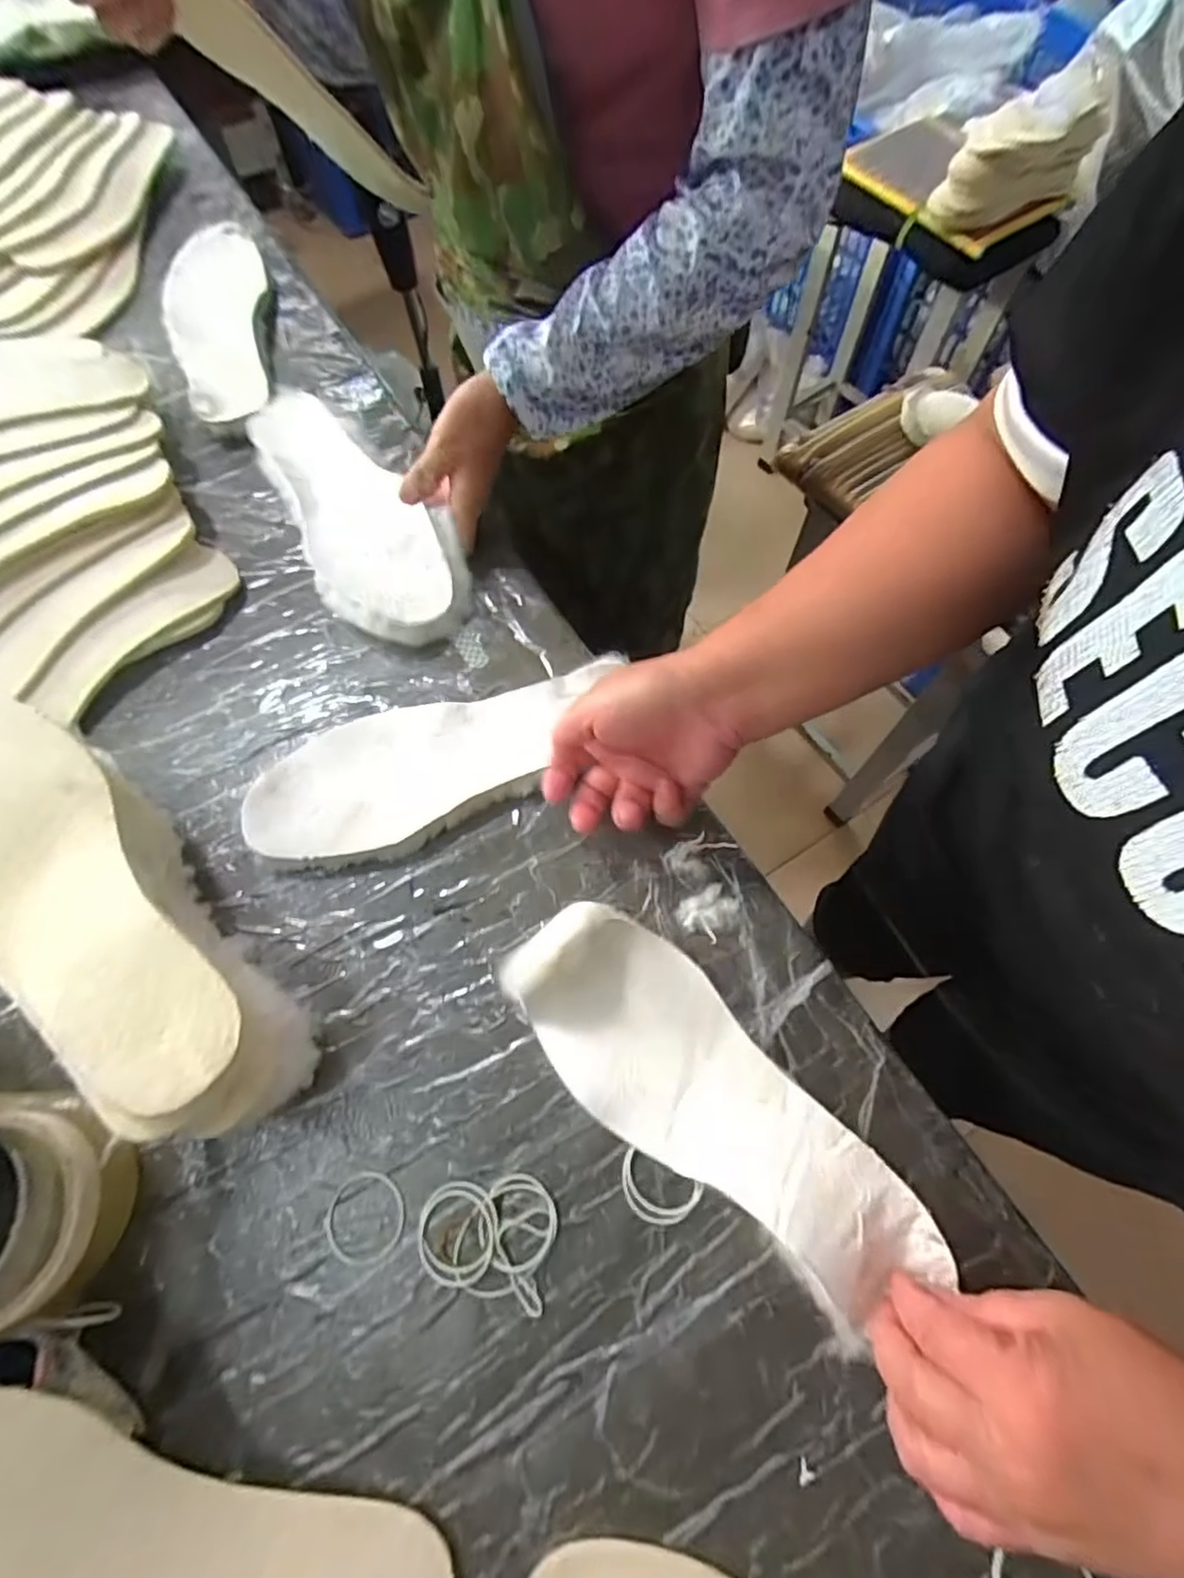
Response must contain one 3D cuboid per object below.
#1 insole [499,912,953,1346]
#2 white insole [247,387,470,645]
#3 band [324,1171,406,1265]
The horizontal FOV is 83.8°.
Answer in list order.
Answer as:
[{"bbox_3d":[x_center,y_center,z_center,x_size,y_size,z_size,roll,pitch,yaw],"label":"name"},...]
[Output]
[{"bbox_3d":[0.064,0.159,0.342,0.247,0.043,0.091,40,73,12],"label":"insole"},{"bbox_3d":[-0.198,-0.218,0.515,0.099,0.025,0.274,-41,73,-9],"label":"white insole"},{"bbox_3d":[-0.120,0.226,0.348,0.041,0.004,0.042,0,66,1],"label":"band"}]

